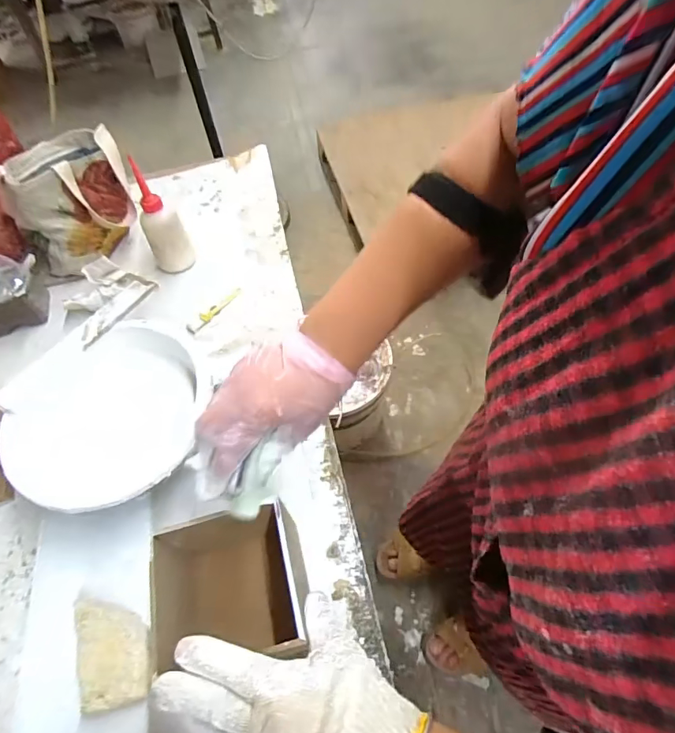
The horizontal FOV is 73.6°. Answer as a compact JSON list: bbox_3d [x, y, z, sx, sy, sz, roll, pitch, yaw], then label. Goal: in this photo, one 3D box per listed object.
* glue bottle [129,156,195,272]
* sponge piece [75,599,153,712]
[{"bbox_3d":[-0.260,-0.213,0.670,0.053,0.152,0.048,16,58,14],"label":"glue bottle"},{"bbox_3d":[-0.203,0.258,0.416,0.062,0.026,0.091,-17,56,-8],"label":"sponge piece"}]

